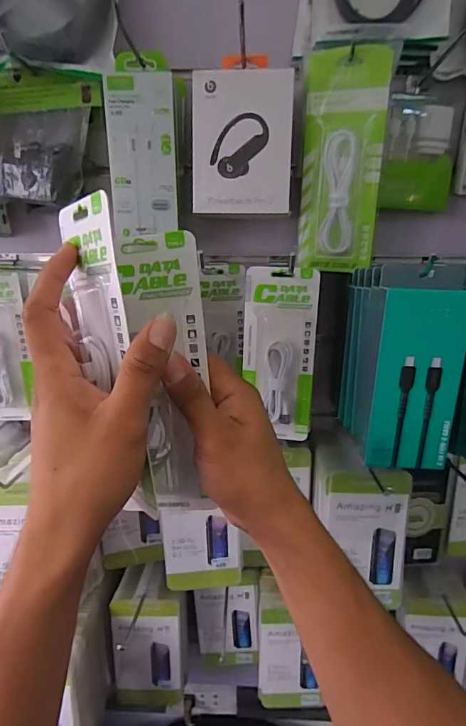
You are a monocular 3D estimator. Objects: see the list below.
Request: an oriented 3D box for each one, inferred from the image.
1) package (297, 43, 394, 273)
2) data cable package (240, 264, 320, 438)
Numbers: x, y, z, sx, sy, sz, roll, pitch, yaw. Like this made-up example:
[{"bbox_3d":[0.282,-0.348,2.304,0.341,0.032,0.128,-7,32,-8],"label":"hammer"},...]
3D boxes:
[{"bbox_3d":[0.108,-0.196,0.429,0.079,0.195,0.027,6,17,18],"label":"package"},{"bbox_3d":[0.052,-0.008,0.482,0.080,0.189,0.016,2,16,7],"label":"data cable package"}]

